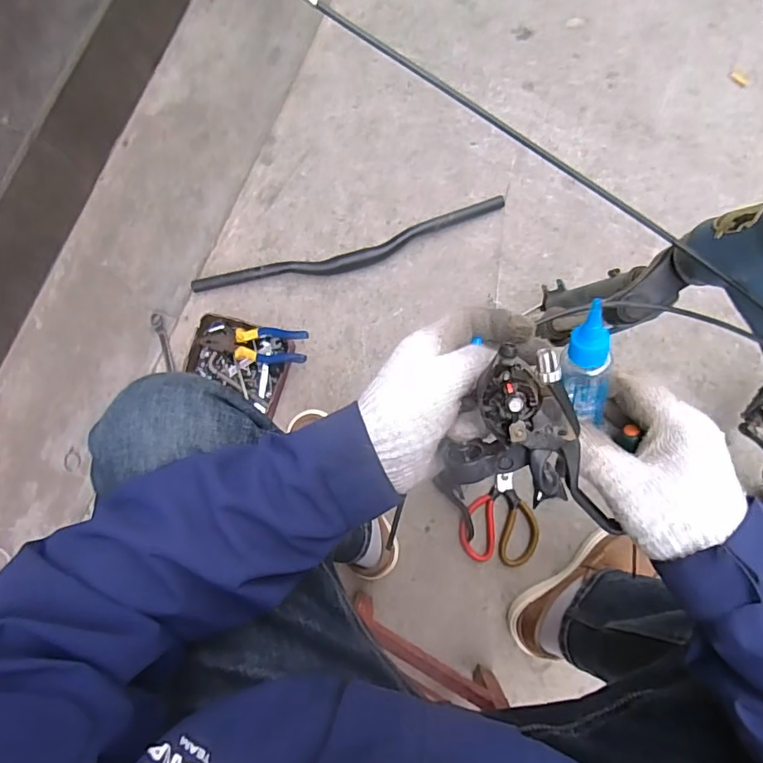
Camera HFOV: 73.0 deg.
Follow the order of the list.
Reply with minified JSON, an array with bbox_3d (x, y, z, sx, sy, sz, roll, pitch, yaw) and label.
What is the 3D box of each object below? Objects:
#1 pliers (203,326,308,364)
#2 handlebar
[{"bbox_3d":[-0.208,-0.060,0.854,0.182,0.034,0.053,4,83,18],"label":"pliers"},{"bbox_3d":[-0.054,-0.227,0.894,0.564,0.038,0.056,-15,81,1],"label":"handlebar"}]

